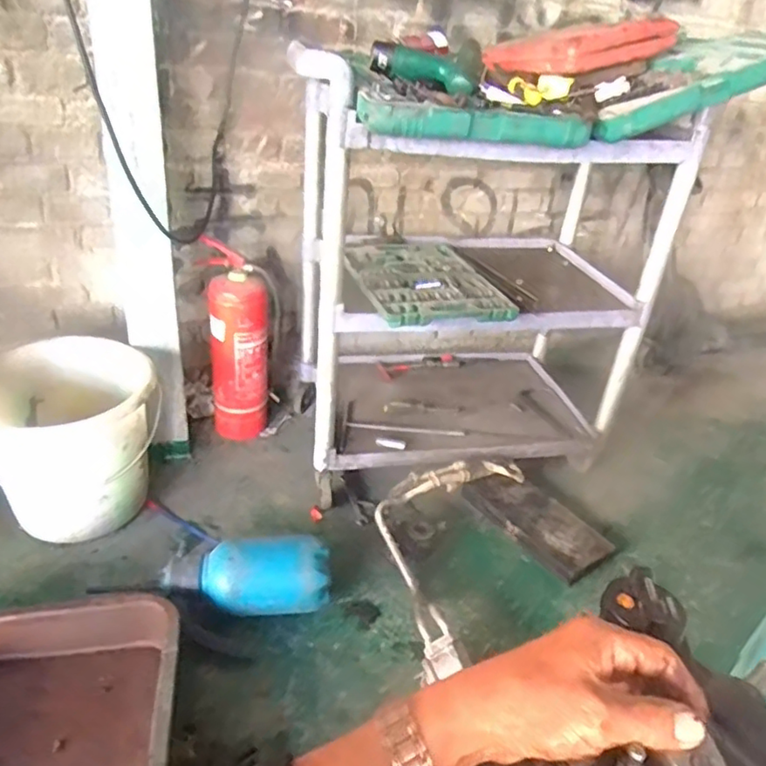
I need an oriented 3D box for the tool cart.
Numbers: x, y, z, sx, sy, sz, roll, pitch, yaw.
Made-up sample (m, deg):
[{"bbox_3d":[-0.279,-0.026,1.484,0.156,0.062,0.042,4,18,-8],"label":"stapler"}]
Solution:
[{"bbox_3d":[0.171,-0.251,1.423,0.747,0.715,0.574,-3,31,-15],"label":"tool cart"}]

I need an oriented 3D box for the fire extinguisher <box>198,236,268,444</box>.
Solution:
[{"bbox_3d":[-0.351,-0.081,1.493,0.143,0.462,0.148,-1,30,-11],"label":"fire extinguisher"}]

